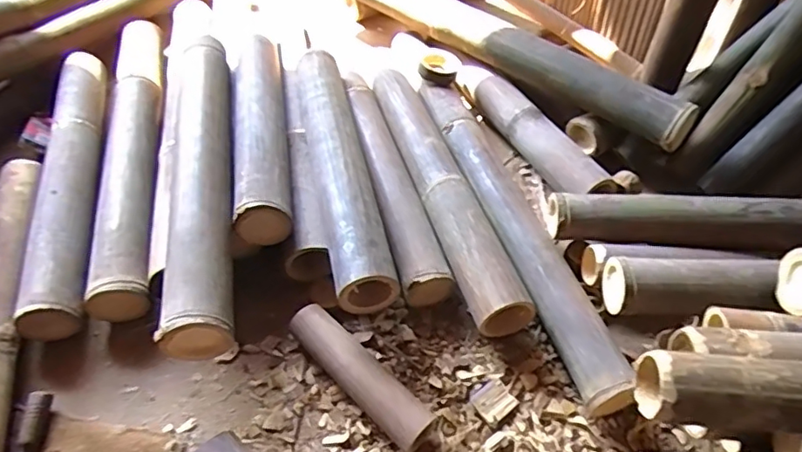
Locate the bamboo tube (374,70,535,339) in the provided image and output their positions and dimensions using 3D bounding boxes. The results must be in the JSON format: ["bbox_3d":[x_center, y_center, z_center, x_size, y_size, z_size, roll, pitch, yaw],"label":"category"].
[{"bbox_3d":[0.055,-0.076,0.885,0.082,0.069,0.541,-14,52,-12],"label":"bamboo tube"}]

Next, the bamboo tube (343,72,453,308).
[{"bbox_3d":[-0.018,-0.092,0.903,0.082,0.071,0.473,-9,51,-8],"label":"bamboo tube"}]

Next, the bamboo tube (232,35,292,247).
[{"bbox_3d":[-0.225,-0.156,0.888,0.078,0.071,0.434,-8,51,-7],"label":"bamboo tube"}]

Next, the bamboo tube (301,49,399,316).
[{"bbox_3d":[-0.095,-0.099,0.846,0.080,0.076,0.507,-9,51,-8],"label":"bamboo tube"}]

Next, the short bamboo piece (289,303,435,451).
[{"bbox_3d":[-0.053,0.181,0.694,0.059,0.048,0.221,-35,59,-26],"label":"short bamboo piece"}]

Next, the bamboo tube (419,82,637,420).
[{"bbox_3d":[0.156,-0.014,0.851,0.074,0.072,0.618,-15,52,-12],"label":"bamboo tube"}]

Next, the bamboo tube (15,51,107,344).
[{"bbox_3d":[-0.532,-0.095,0.916,0.085,0.059,0.611,-11,51,-9],"label":"bamboo tube"}]

